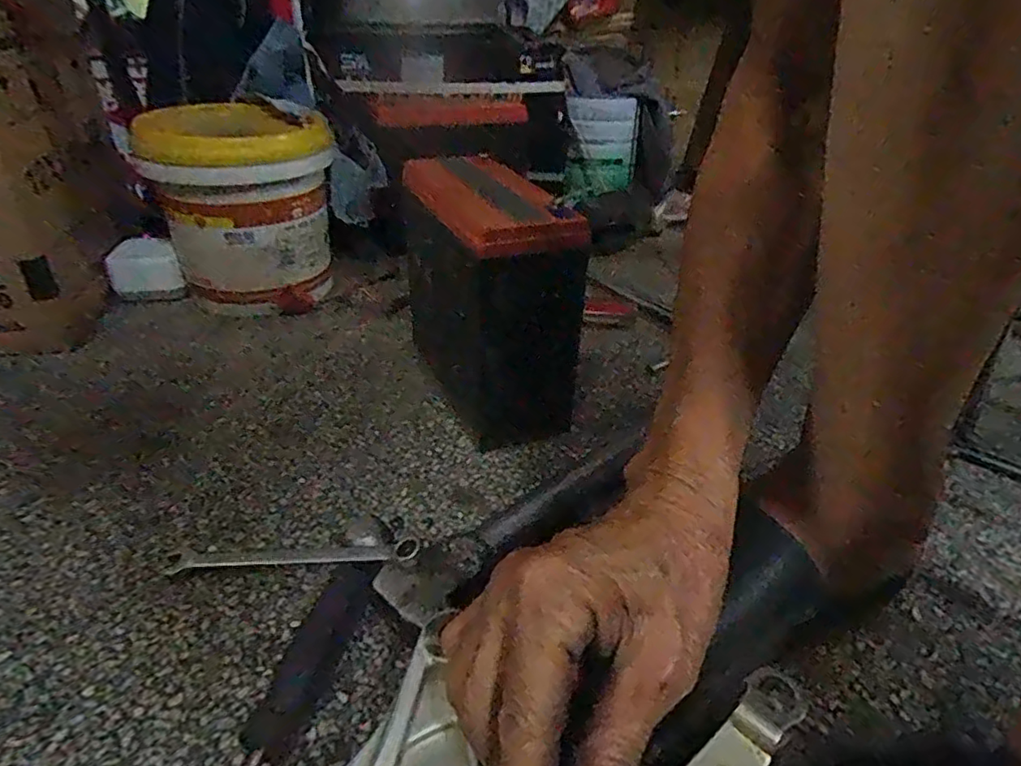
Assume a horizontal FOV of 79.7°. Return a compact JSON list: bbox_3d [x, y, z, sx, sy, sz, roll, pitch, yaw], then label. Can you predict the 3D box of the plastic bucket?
[{"bbox_3d":[-0.267,-0.177,0.632,0.170,0.180,0.166,-10,34,-18],"label":"plastic bucket"}]

